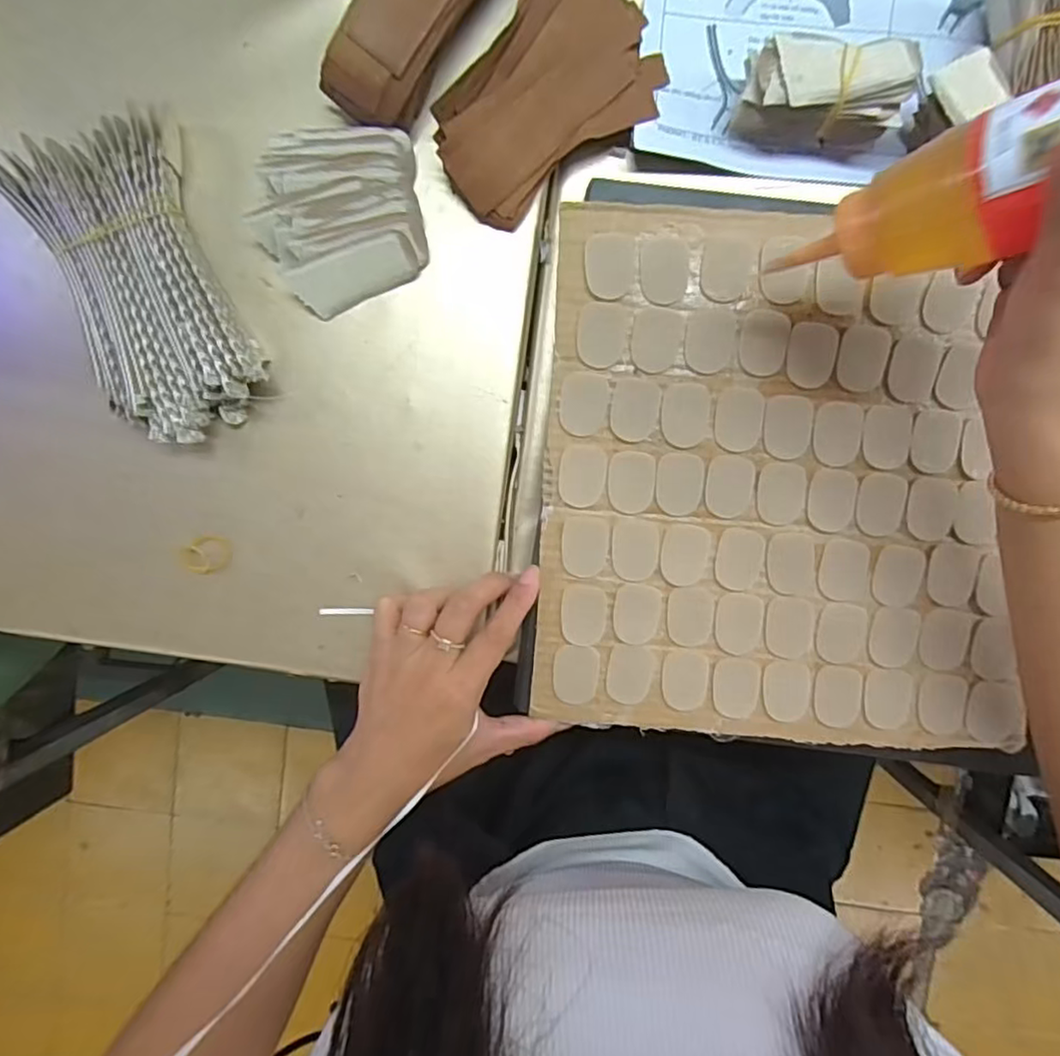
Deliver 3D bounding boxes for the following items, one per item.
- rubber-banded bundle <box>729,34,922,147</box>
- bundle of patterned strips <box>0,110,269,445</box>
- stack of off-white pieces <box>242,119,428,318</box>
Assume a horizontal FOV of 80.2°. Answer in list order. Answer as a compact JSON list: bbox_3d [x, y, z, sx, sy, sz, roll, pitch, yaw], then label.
[{"bbox_3d":[0.160,-0.239,0.347,0.083,0.043,0.037,8,96,1],"label":"rubber-banded bundle"},{"bbox_3d":[-0.217,-0.138,0.360,0.089,0.031,0.172,-20,95,4],"label":"bundle of patterned strips"},{"bbox_3d":[-0.107,-0.179,0.356,0.096,0.025,0.089,-25,95,4],"label":"stack of off-white pieces"}]

